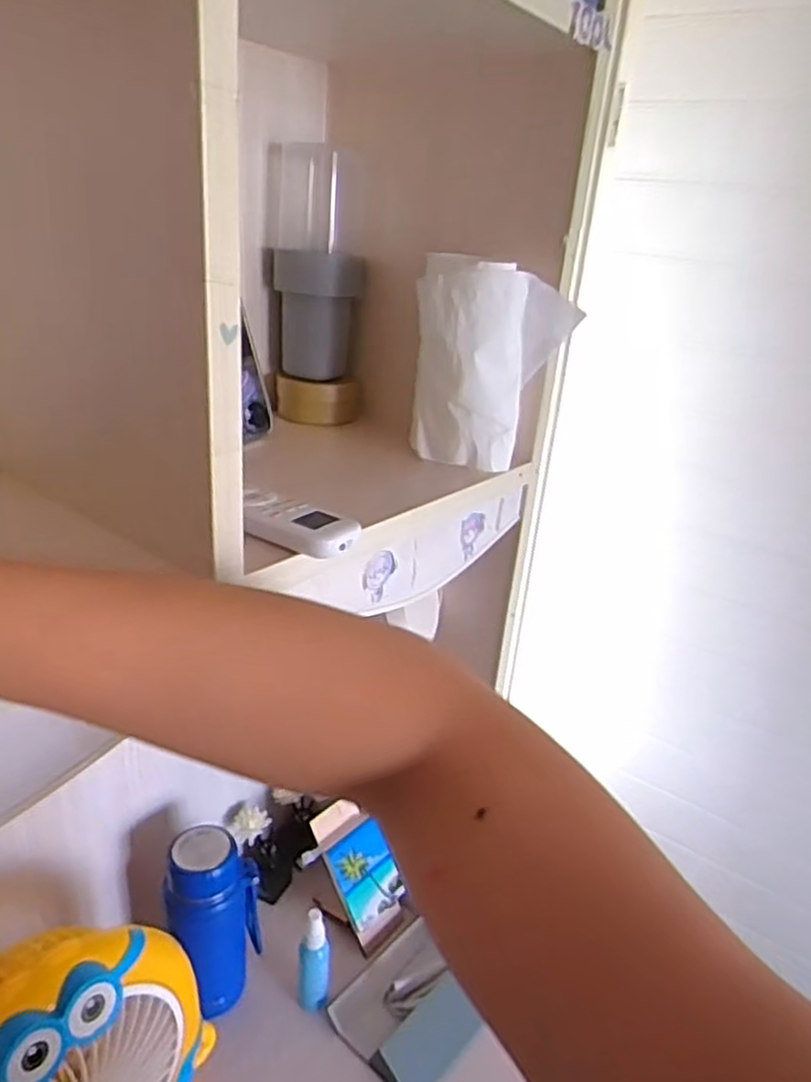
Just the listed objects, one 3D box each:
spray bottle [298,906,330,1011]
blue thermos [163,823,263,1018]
[{"bbox_3d":[-0.094,0.434,0.748,0.031,0.118,0.024,2,24,-6],"label":"spray bottle"},{"bbox_3d":[-0.193,0.382,0.728,0.092,0.177,0.073,-1,24,-14],"label":"blue thermos"}]

